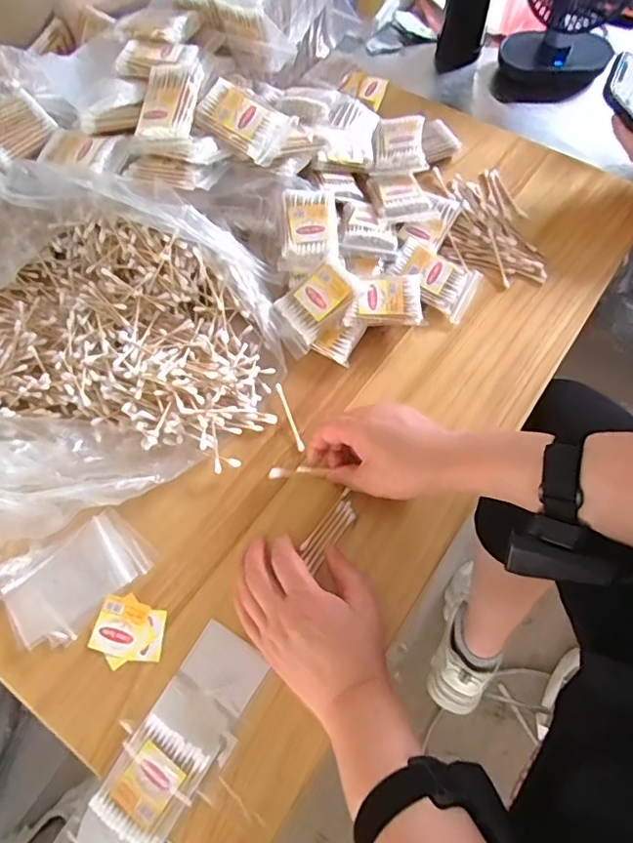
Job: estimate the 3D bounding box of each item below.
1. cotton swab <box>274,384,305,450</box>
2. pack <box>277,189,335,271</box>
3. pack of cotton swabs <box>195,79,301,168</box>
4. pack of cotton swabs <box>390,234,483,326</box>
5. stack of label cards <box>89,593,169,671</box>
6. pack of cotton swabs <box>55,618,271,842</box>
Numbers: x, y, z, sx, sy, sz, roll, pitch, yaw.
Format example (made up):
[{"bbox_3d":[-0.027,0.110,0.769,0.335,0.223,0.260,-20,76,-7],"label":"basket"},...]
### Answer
[{"bbox_3d":[-0.025,-0.004,0.521,0.006,0.010,0.071,-20,66,-5],"label":"cotton swab"},{"bbox_3d":[-0.008,-0.198,0.561,0.054,0.025,0.089,3,66,5],"label":"pack"},{"bbox_3d":[-0.070,-0.294,0.533,0.083,0.021,0.060,34,80,-2],"label":"pack of cotton swabs"},{"bbox_3d":[0.122,-0.148,0.567,0.088,0.016,0.059,33,74,3],"label":"pack of cotton swabs"},{"bbox_3d":[-0.154,0.172,0.450,0.056,0.004,0.053,5,70,-4],"label":"stack of label cards"},{"bbox_3d":[-0.114,0.254,0.411,0.064,0.012,0.195,31,71,16],"label":"pack of cotton swabs"}]

